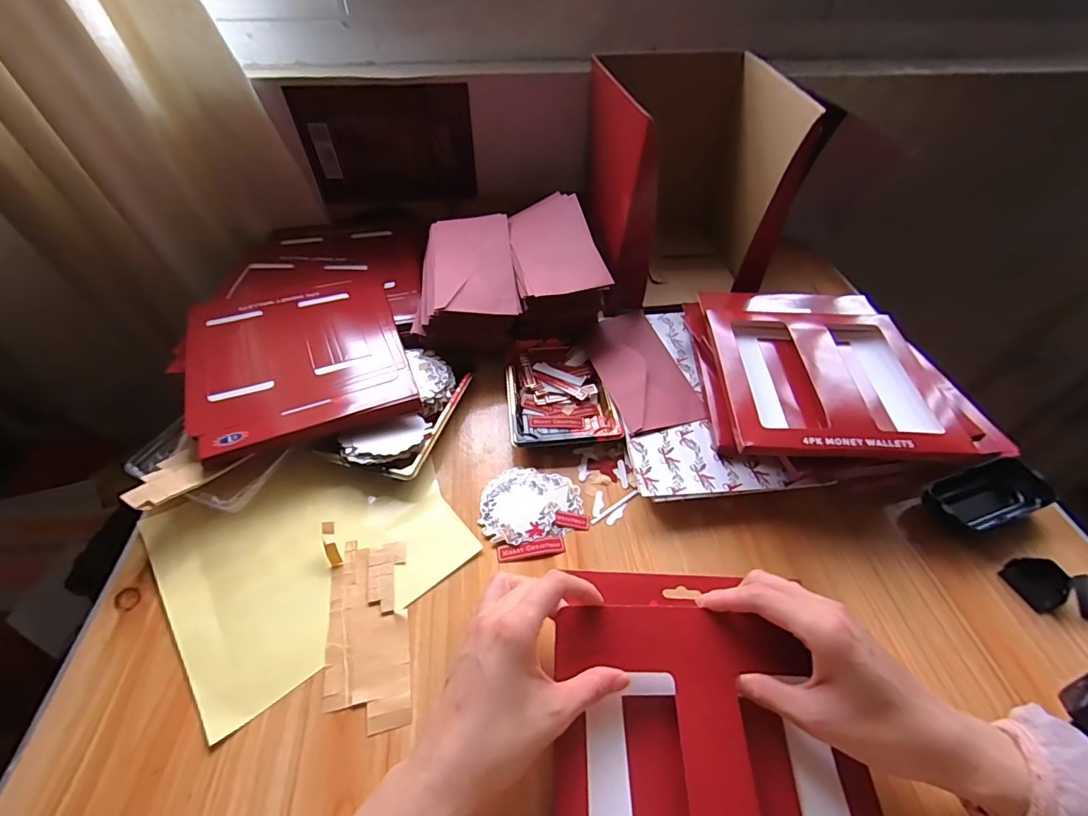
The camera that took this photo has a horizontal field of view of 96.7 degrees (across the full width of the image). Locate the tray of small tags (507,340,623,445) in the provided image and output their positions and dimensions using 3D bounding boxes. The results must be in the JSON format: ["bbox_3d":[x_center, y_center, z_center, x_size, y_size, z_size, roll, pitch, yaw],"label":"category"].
[{"bbox_3d":[0.015,-0.021,0.540,0.109,0.022,0.154,-4,48,-5],"label":"tray of small tags"}]

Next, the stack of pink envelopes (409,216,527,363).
[{"bbox_3d":[-0.095,-0.160,0.594,0.118,0.058,0.196,-7,49,-7],"label":"stack of pink envelopes"}]

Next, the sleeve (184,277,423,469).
[{"bbox_3d":[-0.270,-0.061,0.537,0.212,0.019,0.249,-14,49,-18],"label":"sleeve"}]

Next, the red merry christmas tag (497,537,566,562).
[{"bbox_3d":[-0.011,0.123,0.422,0.058,0.004,0.015,-8,49,-8],"label":"red merry christmas tag"}]

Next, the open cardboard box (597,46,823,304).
[{"bbox_3d":[0.179,-0.291,0.654,0.223,0.257,0.275,-1,48,-2],"label":"open cardboard box"}]

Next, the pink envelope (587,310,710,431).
[{"bbox_3d":[0.104,-0.050,0.545,0.090,0.012,0.180,-12,49,-11],"label":"pink envelope"}]

